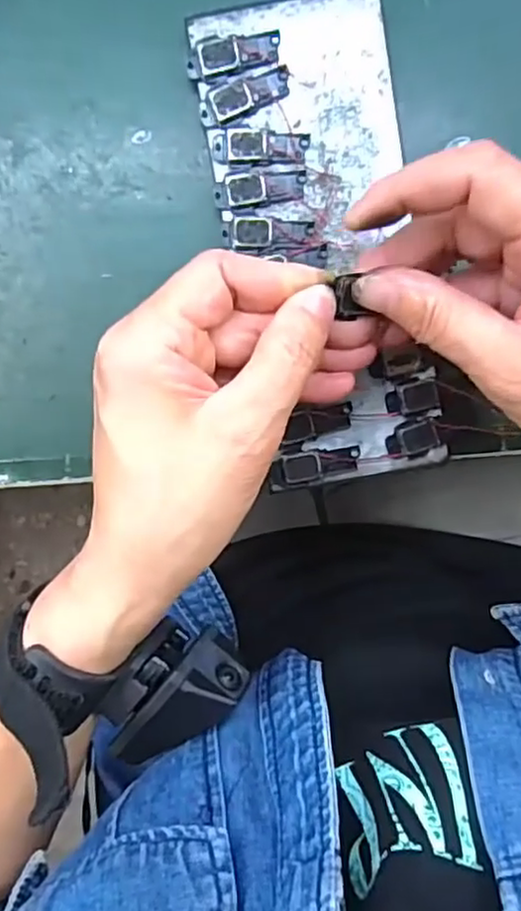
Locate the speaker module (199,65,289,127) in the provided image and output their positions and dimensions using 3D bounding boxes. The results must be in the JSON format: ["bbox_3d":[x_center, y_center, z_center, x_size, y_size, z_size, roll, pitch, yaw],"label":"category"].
[{"bbox_3d":[-0.006,-0.150,0.278,0.039,0.004,0.014,-19,97,2],"label":"speaker module"}]

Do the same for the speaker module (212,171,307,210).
[{"bbox_3d":[0.000,-0.114,0.283,0.039,0.004,0.013,-8,97,1],"label":"speaker module"}]

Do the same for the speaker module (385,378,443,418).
[{"bbox_3d":[0.068,-0.025,0.294,0.023,0.004,0.016,-7,97,1],"label":"speaker module"}]

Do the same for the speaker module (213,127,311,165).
[{"bbox_3d":[0.000,-0.131,0.282,0.040,0.004,0.015,0,97,0],"label":"speaker module"}]

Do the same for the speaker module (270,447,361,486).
[{"bbox_3d":[0.026,0.005,0.297,0.038,0.004,0.013,-8,97,1],"label":"speaker module"}]

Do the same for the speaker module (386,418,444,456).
[{"bbox_3d":[0.068,-0.008,0.295,0.024,0.004,0.014,-15,97,2],"label":"speaker module"}]

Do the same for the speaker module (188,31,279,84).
[{"bbox_3d":[-0.011,-0.166,0.276,0.038,0.004,0.016,-12,97,2],"label":"speaker module"}]

